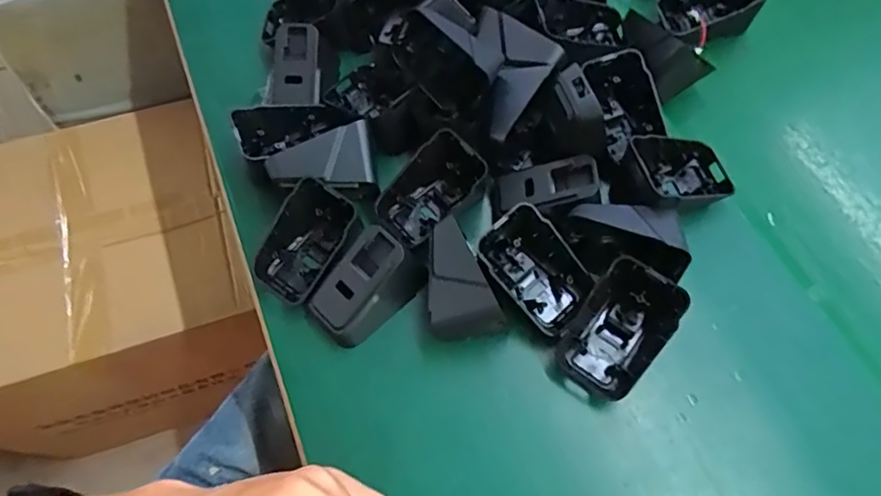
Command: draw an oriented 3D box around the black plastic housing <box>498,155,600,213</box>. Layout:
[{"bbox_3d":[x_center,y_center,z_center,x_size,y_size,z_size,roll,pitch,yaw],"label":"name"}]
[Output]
[{"bbox_3d":[0.065,-0.035,0.335,0.059,0.016,0.030,-8,65,25],"label":"black plastic housing"}]

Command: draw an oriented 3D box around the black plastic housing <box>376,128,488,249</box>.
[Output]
[{"bbox_3d":[-0.006,-0.036,0.344,0.039,0.030,0.066,42,108,-9],"label":"black plastic housing"}]

